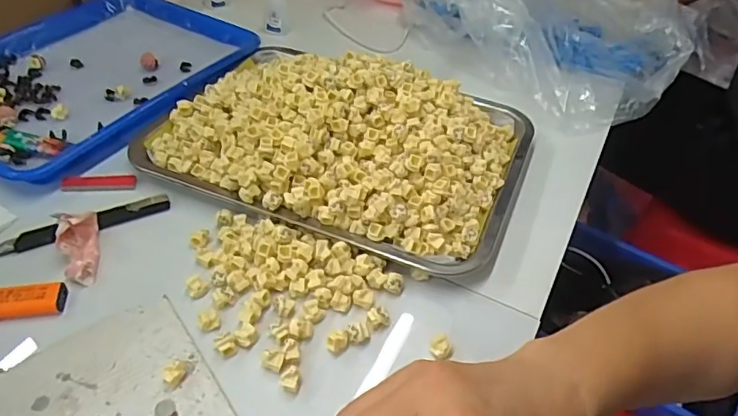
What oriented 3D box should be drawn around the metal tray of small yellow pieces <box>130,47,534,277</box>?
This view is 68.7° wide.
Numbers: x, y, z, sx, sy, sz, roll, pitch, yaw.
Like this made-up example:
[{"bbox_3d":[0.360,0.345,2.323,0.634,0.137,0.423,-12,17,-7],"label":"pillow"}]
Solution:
[{"bbox_3d":[-0.027,-0.084,0.520,0.349,0.074,0.256,18,45,15],"label":"metal tray of small yellow pieces"}]

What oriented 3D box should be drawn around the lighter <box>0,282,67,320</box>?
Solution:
[{"bbox_3d":[-0.266,0.069,0.393,0.080,0.012,0.023,-4,44,-8],"label":"lighter"}]

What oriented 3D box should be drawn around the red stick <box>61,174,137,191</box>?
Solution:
[{"bbox_3d":[-0.249,-0.024,0.500,0.065,0.009,0.012,-1,44,-6],"label":"red stick"}]

